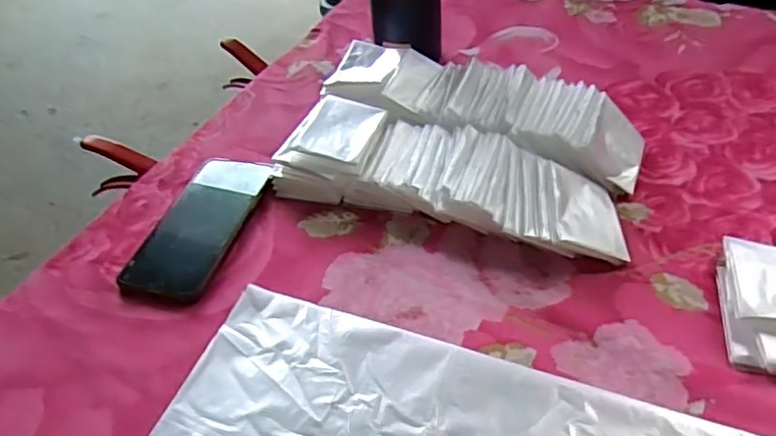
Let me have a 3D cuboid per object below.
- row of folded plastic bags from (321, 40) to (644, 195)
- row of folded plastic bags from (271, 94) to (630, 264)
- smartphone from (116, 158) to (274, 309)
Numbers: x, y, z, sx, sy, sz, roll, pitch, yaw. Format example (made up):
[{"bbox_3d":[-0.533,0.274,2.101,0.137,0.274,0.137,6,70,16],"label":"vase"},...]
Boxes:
[{"bbox_3d":[0.082,-0.105,0.597,0.318,0.055,0.103,14,48,20],"label":"row of folded plastic bags"},{"bbox_3d":[0.049,-0.037,0.532,0.306,0.051,0.099,13,48,19],"label":"row of folded plastic bags"},{"bbox_3d":[-0.166,0.005,0.543,0.082,0.013,0.164,9,47,15],"label":"smartphone"}]

